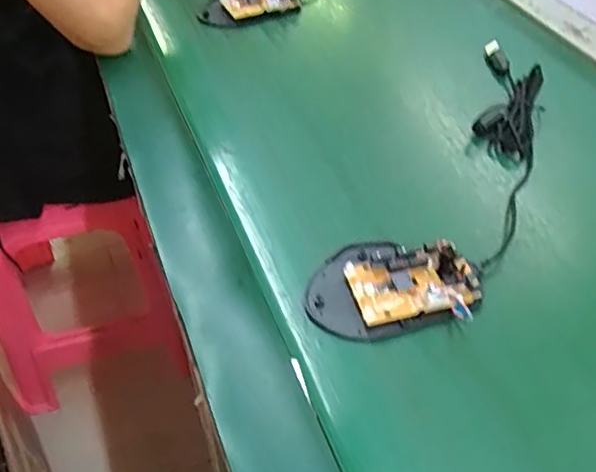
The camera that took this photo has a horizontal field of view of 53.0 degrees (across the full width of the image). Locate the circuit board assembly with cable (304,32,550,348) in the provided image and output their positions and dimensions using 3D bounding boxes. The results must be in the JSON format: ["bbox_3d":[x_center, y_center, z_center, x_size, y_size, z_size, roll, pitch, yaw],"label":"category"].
[{"bbox_3d":[0.131,-0.048,0.447,0.095,0.023,0.348,26,52,21],"label":"circuit board assembly with cable"}]

